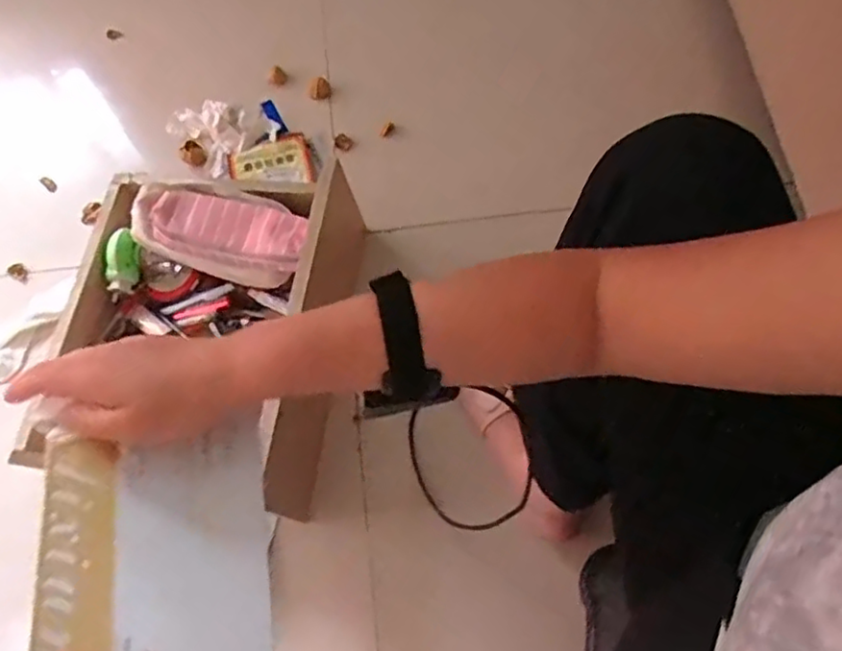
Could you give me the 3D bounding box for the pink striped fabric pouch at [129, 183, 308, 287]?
[{"bbox_3d":[-0.233,-0.114,0.785,0.217,0.048,0.103,19,71,9],"label":"pink striped fabric pouch"}]

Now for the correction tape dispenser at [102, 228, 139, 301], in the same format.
[{"bbox_3d":[-0.370,-0.076,0.815,0.037,0.023,0.085,3,96,3],"label":"correction tape dispenser"}]

